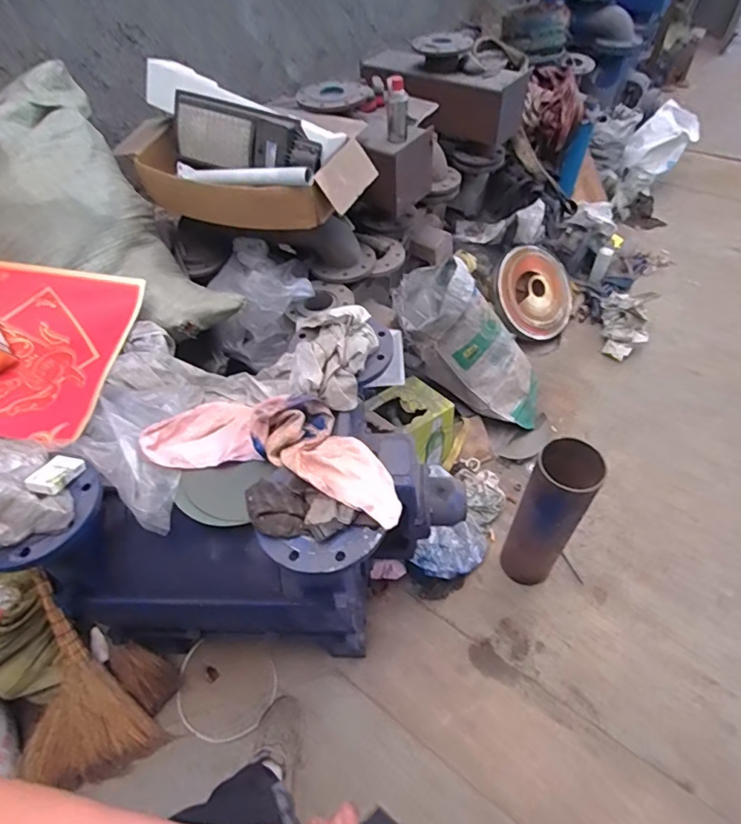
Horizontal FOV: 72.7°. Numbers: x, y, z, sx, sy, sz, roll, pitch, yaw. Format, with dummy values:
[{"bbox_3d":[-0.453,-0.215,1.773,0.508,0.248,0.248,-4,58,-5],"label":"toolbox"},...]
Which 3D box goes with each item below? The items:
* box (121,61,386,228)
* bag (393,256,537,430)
[{"bbox_3d":[-0.403,-0.765,1.505,0.745,0.289,0.322,21,54,18],"label":"box"},{"bbox_3d":[0.375,-0.209,1.757,0.647,0.283,0.286,47,58,-18],"label":"bag"}]

